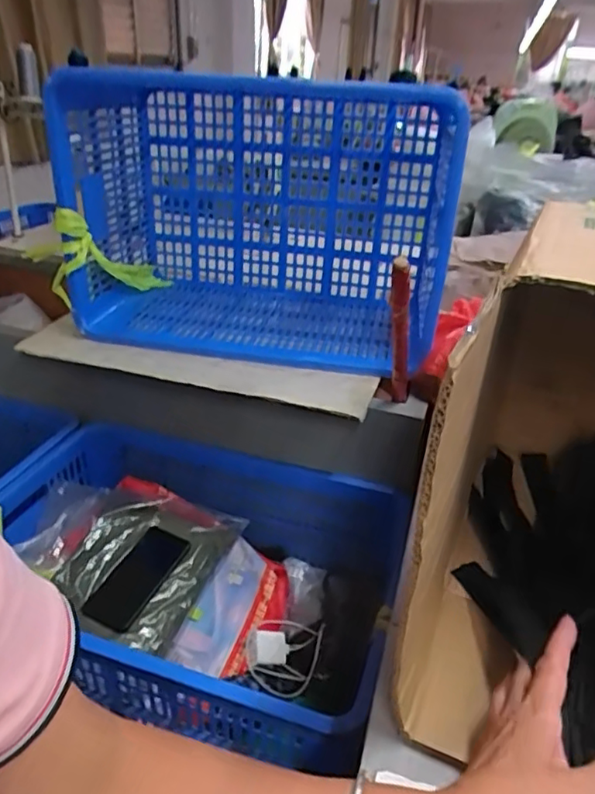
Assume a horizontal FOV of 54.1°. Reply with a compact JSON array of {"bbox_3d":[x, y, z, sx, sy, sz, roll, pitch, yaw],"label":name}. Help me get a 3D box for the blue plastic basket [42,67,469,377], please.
[{"bbox_3d":[-0.059,-0.317,1.031,0.622,0.408,0.341,7,30,9],"label":"blue plastic basket"}]

